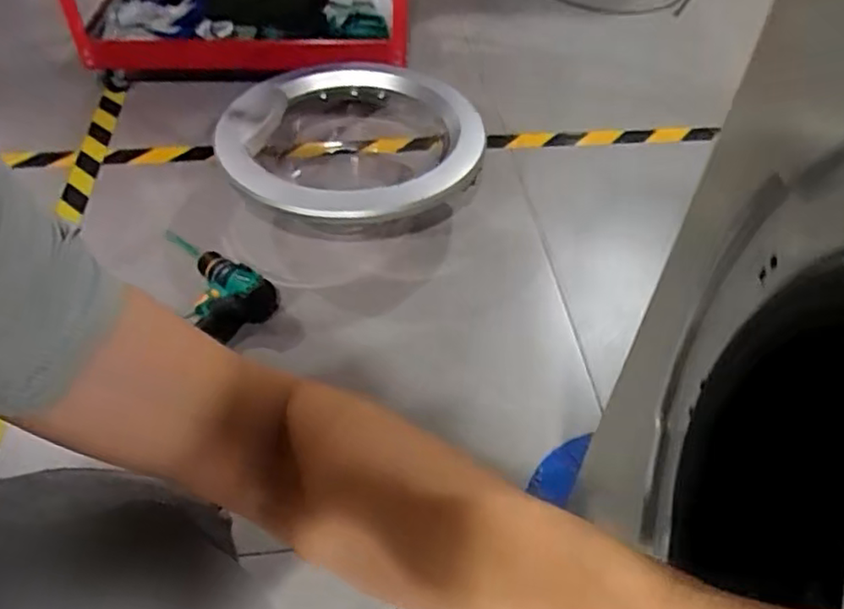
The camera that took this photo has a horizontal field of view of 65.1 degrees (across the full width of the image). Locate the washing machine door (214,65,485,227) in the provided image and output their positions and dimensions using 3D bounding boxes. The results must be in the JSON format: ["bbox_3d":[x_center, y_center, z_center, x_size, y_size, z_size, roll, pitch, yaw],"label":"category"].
[{"bbox_3d":[-0.115,-0.244,1.127,0.428,0.161,0.408,6,47,4],"label":"washing machine door"}]

